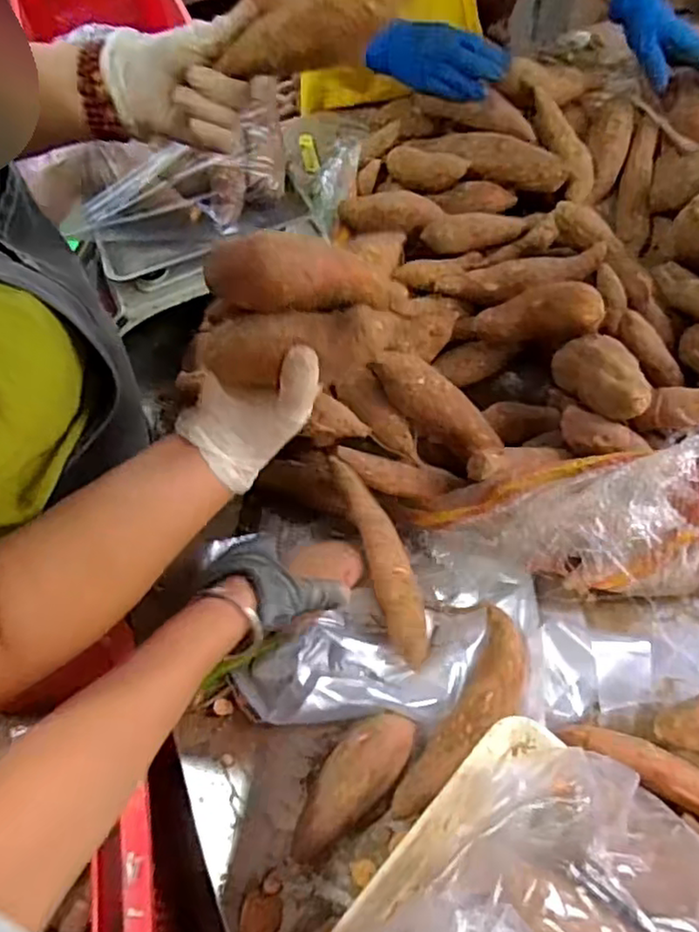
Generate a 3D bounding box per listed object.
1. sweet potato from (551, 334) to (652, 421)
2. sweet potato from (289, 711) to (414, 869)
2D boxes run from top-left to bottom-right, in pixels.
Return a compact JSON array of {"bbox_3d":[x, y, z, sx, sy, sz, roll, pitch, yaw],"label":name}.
[{"bbox_3d":[0.225,-0.083,0.592,0.048,0.051,0.123,-13,31,-5],"label":"sweet potato"},{"bbox_3d":[0.001,0.239,0.494,0.049,0.036,0.122,36,67,23],"label":"sweet potato"}]

